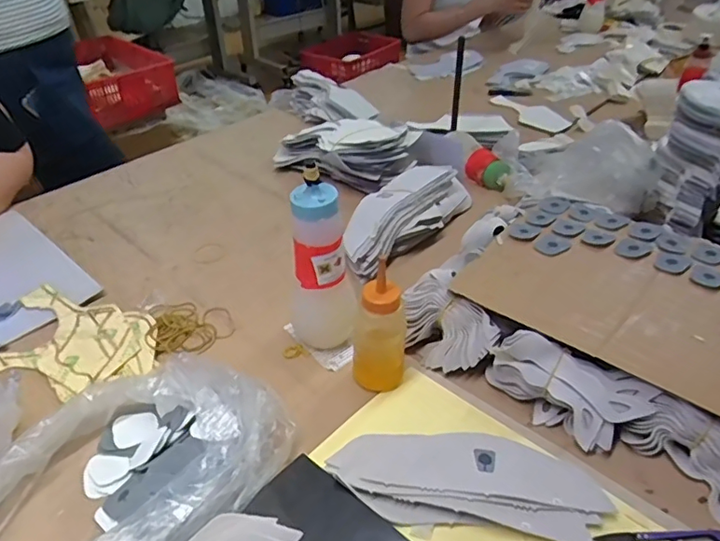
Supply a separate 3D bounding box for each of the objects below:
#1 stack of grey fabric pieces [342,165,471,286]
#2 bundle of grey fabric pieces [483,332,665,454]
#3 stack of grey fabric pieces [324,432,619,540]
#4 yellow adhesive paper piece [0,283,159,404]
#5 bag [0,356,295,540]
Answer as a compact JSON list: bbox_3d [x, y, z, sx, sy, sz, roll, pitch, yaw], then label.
[{"bbox_3d":[0.067,-0.082,0.745,0.241,0.065,0.081,-31,47,-34],"label":"stack of grey fabric pieces"},{"bbox_3d":[0.186,0.105,0.503,0.136,0.048,0.053,26,44,30],"label":"bundle of grey fabric pieces"},{"bbox_3d":[0.088,0.175,0.457,0.217,0.022,0.083,2,37,3],"label":"stack of grey fabric pieces"},{"bbox_3d":[-0.316,0.076,0.605,0.209,0.009,0.125,12,39,15],"label":"yellow adhesive paper piece"},{"bbox_3d":[-0.205,0.177,0.436,0.174,0.052,0.301,30,47,34],"label":"bag"}]

